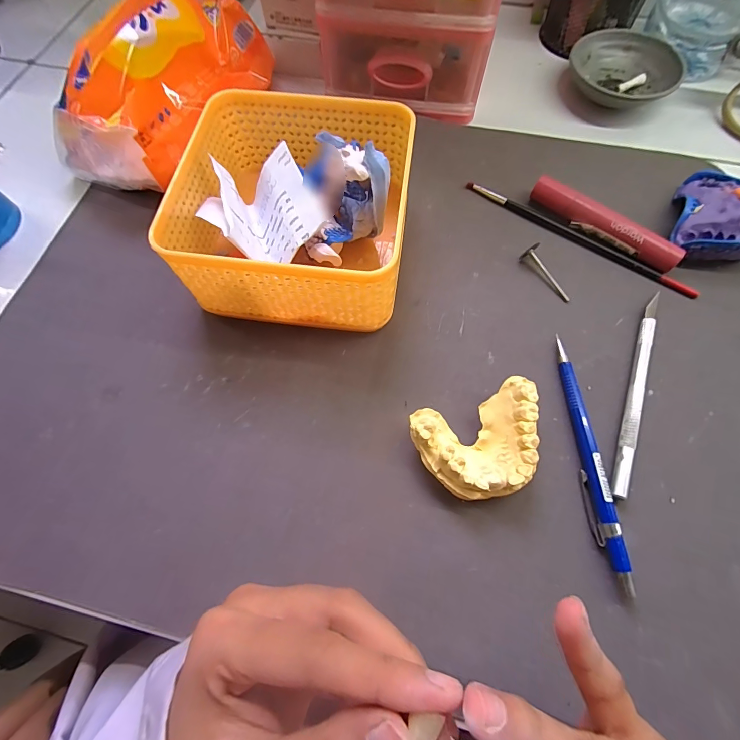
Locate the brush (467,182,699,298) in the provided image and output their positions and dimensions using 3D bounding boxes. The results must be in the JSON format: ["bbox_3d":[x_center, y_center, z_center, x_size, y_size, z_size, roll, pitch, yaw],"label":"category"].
[{"bbox_3d":[0.146,-0.097,0.260,0.170,0.005,0.009,34,73,13],"label":"brush"}]

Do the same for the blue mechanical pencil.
[{"bbox_3d":[0.121,0.045,0.202,0.012,0.010,0.133,0,68,1],"label":"blue mechanical pencil"}]

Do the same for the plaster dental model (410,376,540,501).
[{"bbox_3d":[0.061,0.040,0.197,0.067,0.026,0.052,-19,69,-6],"label":"plaster dental model"}]

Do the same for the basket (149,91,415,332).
[{"bbox_3d":[-0.043,-0.100,0.231,0.127,0.070,0.130,5,68,3],"label":"basket"}]

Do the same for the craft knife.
[{"bbox_3d":[0.158,0.009,0.216,0.008,0.007,0.134,22,70,9],"label":"craft knife"}]

